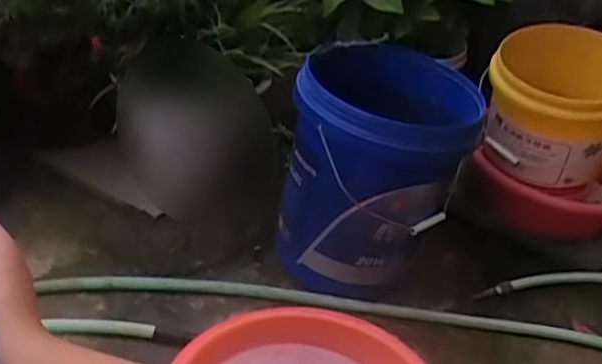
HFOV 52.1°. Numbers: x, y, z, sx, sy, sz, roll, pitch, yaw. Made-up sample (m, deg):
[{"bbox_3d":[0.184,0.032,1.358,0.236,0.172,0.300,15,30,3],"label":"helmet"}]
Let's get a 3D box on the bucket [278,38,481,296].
[{"bbox_3d":[0.130,-0.016,1.100,0.301,0.365,0.315,8,33,-6],"label":"bucket"}]

